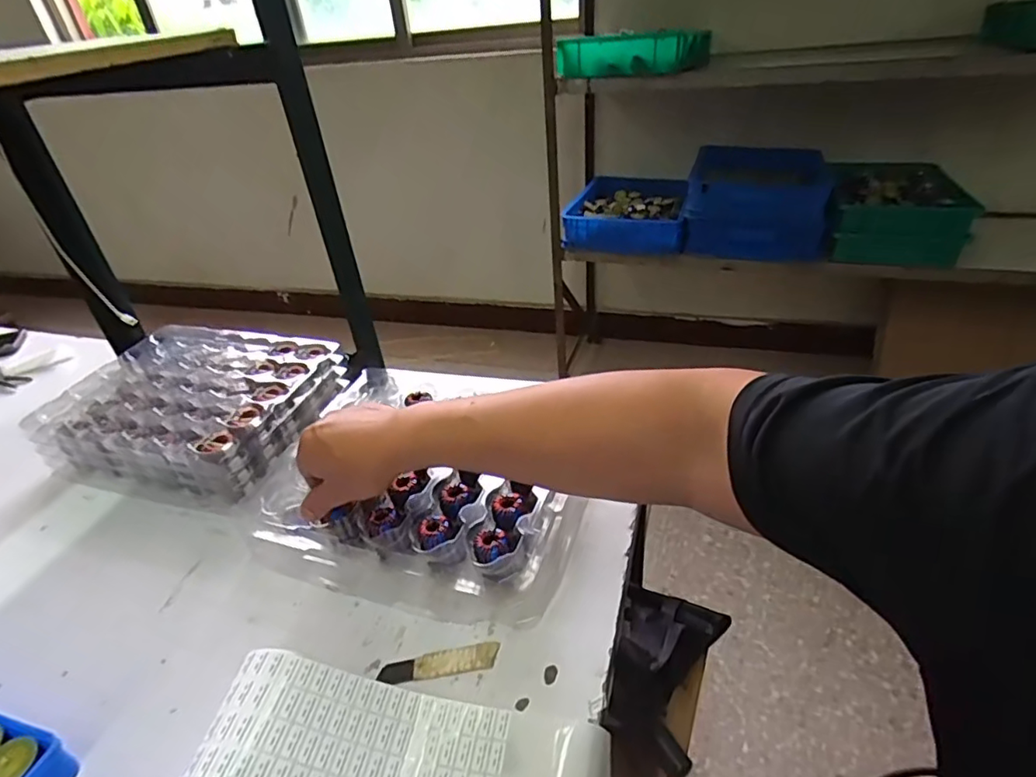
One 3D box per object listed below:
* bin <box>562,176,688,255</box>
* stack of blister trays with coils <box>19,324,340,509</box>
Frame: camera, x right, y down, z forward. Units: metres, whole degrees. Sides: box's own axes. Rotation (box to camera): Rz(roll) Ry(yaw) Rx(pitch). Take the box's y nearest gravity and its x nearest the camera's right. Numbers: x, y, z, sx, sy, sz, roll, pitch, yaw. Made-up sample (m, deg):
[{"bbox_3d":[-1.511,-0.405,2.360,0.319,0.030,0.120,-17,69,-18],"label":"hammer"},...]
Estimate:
[{"bbox_3d":[0.338,-0.529,1.670,0.321,0.115,0.456,6,37,17],"label":"bin"},{"bbox_3d":[-0.411,0.025,0.739,0.307,0.085,0.248,7,38,18],"label":"stack of blister trays with coils"}]

